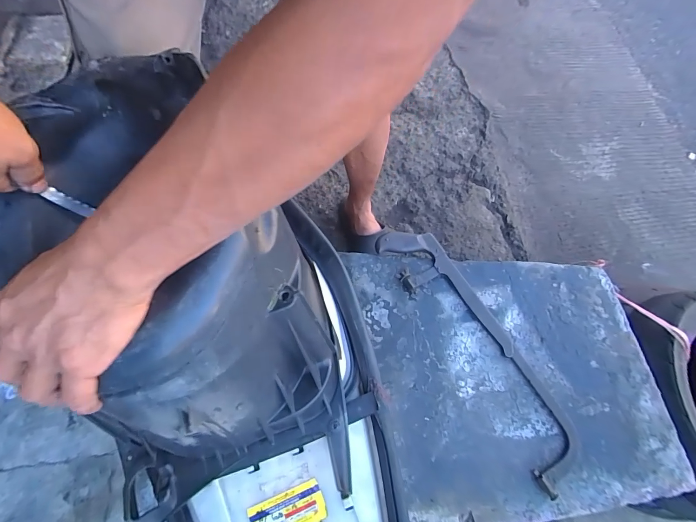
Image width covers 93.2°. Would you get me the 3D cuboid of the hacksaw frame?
[{"bbox_3d":[0.210,0.120,0.558,0.108,0.026,0.456,-28,67,-13],"label":"hacksaw frame"}]

